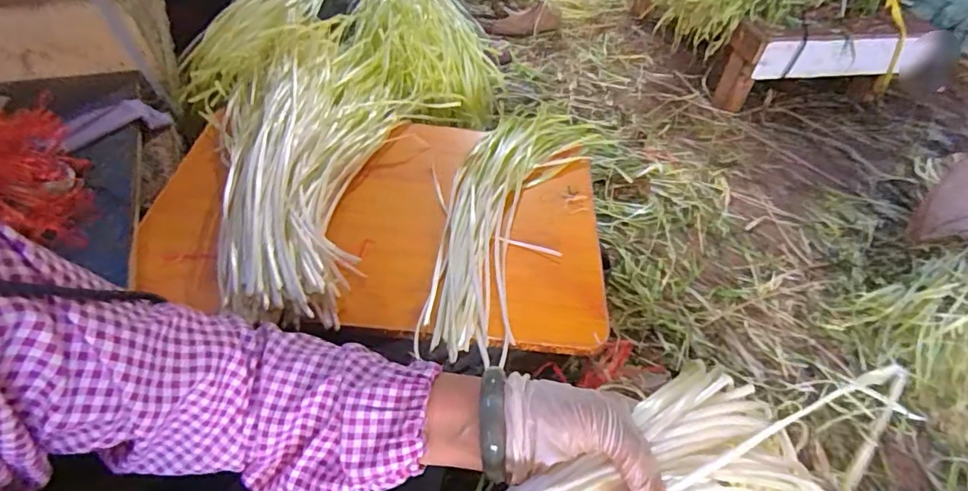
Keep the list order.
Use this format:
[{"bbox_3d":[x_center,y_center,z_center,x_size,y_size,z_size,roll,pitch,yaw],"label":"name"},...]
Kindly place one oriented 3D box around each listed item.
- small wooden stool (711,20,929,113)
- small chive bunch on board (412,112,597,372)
[{"bbox_3d":[0.962,-0.502,1.514,0.592,0.250,0.136,-6,49,-12],"label":"small wooden stool"},{"bbox_3d":[0.019,-0.052,0.749,0.159,0.030,0.489,18,48,10],"label":"small chive bunch on board"}]

